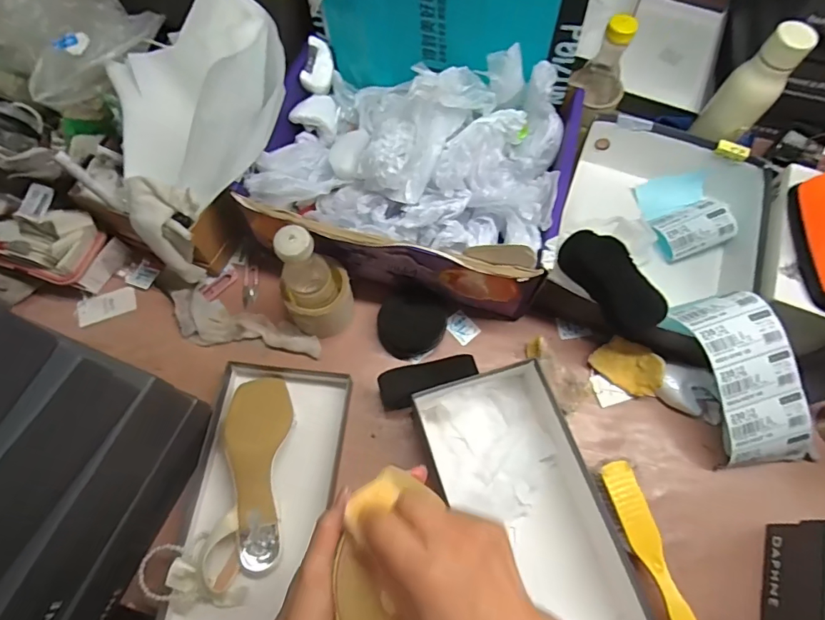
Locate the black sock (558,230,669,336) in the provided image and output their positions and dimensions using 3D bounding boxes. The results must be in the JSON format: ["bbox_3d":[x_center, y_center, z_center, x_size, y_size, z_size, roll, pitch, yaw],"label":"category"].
[{"bbox_3d":[0.243,-0.038,0.581,0.071,0.019,0.152,-41,59,15],"label":"black sock"}]

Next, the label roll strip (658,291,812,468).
[{"bbox_3d":[0.397,0.086,0.571,0.107,0.057,0.209,-19,84,-8],"label":"label roll strip"}]

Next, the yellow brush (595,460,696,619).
[{"bbox_3d":[0.271,0.283,0.529,0.038,0.040,0.221,-17,68,-8],"label":"yellow brush"}]

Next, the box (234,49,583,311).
[{"bbox_3d":[0.002,-0.193,0.630,0.388,0.159,0.285,13,67,5],"label":"box"}]

